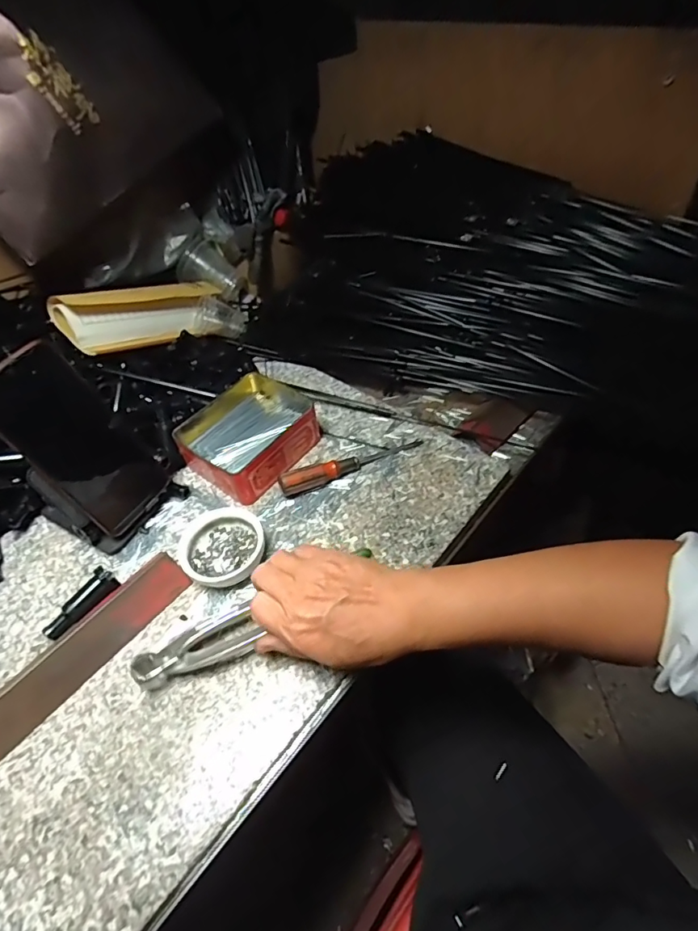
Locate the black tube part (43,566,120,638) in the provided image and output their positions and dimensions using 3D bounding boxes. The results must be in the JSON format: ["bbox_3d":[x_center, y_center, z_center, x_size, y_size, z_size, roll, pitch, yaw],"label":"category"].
[{"bbox_3d":[-0.226,0.116,0.413,0.021,0.017,0.065,28,59,27],"label":"black tube part"}]

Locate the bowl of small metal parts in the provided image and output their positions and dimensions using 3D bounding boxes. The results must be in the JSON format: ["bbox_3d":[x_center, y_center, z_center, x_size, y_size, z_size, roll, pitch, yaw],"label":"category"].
[{"bbox_3d":[-0.111,0.072,0.434,0.070,0.020,0.074,-3,50,4],"label":"bowl of small metal parts"}]

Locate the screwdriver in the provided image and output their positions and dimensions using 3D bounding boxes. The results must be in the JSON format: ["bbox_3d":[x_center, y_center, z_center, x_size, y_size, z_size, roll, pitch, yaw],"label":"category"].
[{"bbox_3d":[0.005,-0.002,0.489,0.151,0.020,0.020,-21,51,-11],"label":"screwdriver"}]

